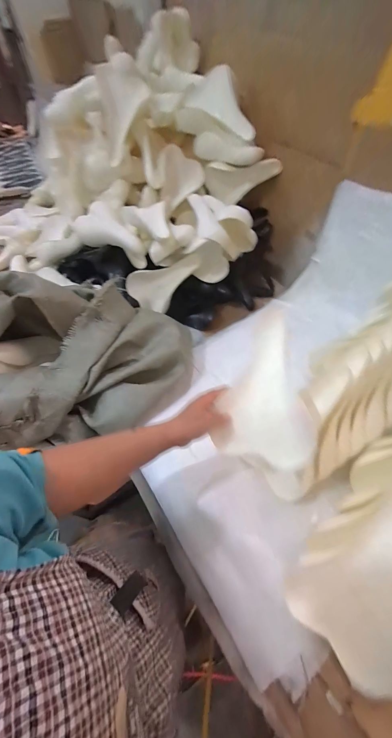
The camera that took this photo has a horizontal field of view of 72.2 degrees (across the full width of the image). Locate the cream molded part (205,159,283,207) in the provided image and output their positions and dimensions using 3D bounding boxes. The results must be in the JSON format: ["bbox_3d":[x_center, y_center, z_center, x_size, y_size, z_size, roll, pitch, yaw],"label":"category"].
[{"bbox_3d":[0.164,-0.666,0.950,0.266,0.137,0.040,1,53,21],"label":"cream molded part"}]

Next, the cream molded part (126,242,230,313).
[{"bbox_3d":[-0.062,-0.300,0.884,0.334,0.152,0.080,-20,54,8],"label":"cream molded part"}]

